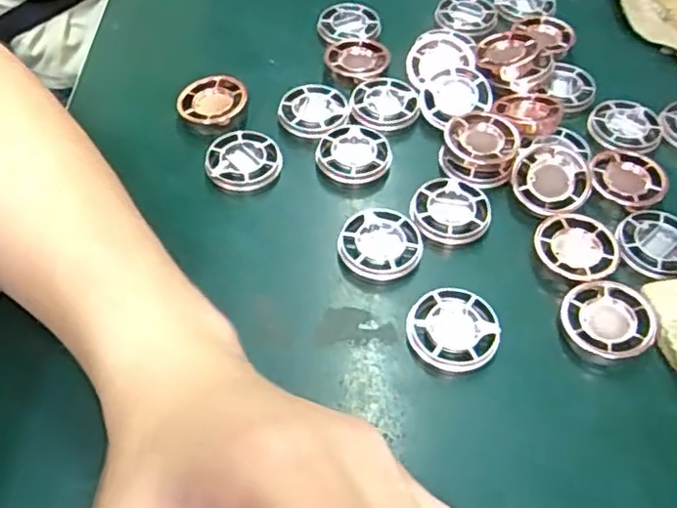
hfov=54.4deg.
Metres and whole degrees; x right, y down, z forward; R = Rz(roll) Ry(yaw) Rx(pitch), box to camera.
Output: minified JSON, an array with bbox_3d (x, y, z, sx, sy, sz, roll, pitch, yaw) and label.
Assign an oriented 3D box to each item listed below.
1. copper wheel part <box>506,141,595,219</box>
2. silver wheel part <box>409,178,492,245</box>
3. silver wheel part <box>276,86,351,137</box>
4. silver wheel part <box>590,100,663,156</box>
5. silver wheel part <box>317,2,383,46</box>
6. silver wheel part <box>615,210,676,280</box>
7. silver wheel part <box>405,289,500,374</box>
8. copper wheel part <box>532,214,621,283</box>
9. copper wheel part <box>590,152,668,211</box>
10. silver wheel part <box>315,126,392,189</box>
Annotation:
[{"bbox_3d":[0.110,-0.040,0.337,0.040,0.010,0.044,2,53,-2],"label":"copper wheel part"},{"bbox_3d":[0.056,-0.021,0.330,0.039,0.007,0.038,2,53,-2],"label":"silver wheel part"},{"bbox_3d":[-0.014,-0.082,0.372,0.039,0.004,0.038,2,53,-2],"label":"silver wheel part"},{"bbox_3d":[0.161,-0.071,0.367,0.038,0.004,0.039,2,53,-2],"label":"silver wheel part"},{"bbox_3d":[0.007,-0.149,0.421,0.040,0.007,0.034,-5,54,-7],"label":"silver wheel part"},{"bbox_3d":[0.154,-0.005,0.317,0.038,0.007,0.038,27,63,23],"label":"silver wheel part"},{"bbox_3d":[0.050,0.034,0.290,0.039,0.010,0.038,2,53,-2],"label":"silver wheel part"},{"bbox_3d":[0.114,-0.004,0.315,0.035,0.005,0.038,2,53,-2],"label":"copper wheel part"},{"bbox_3d":[0.150,-0.039,0.343,0.038,0.006,0.033,32,58,19],"label":"copper wheel part"},{"bbox_3d":[0.008,-0.053,0.355,0.040,0.010,0.038,6,53,1],"label":"silver wheel part"}]

